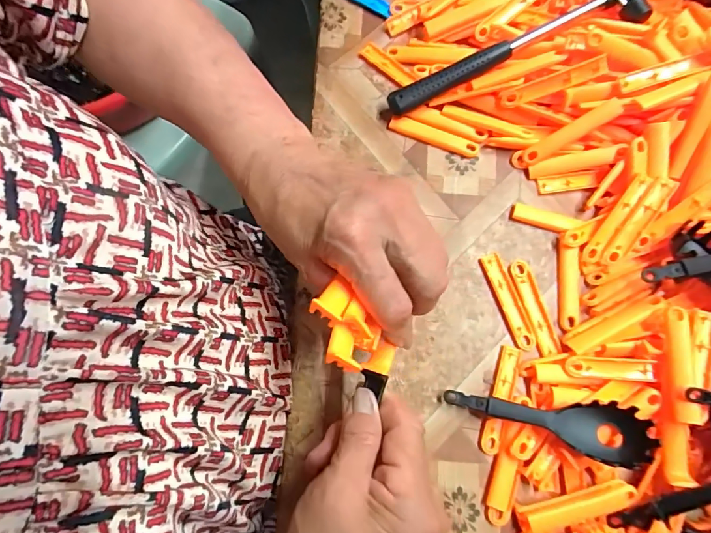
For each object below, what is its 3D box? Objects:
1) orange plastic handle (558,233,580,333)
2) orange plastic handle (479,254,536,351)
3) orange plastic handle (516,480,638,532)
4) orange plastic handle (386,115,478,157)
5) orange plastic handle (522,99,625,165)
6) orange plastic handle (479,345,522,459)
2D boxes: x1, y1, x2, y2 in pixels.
[{"bbox_3d":[0.164,0.012,0.324,0.015,0.007,0.072,4,78,1],"label":"orange plastic handle"},{"bbox_3d":[0.116,0.026,0.320,0.015,0.004,0.074,-21,78,-4],"label":"orange plastic handle"},{"bbox_3d":[0.147,0.160,0.278,0.077,0.006,0.018,-14,78,-3],"label":"orange plastic handle"},{"bbox_3d":[0.066,-0.109,0.349,0.076,0.006,0.014,21,79,5],"label":"orange plastic handle"},{"bbox_3d":[0.172,-0.105,0.337,0.077,0.015,0.016,-30,78,17],"label":"orange plastic handle"},{"bbox_3d":[0.104,0.096,0.303,0.015,0.005,0.076,18,79,4],"label":"orange plastic handle"}]

